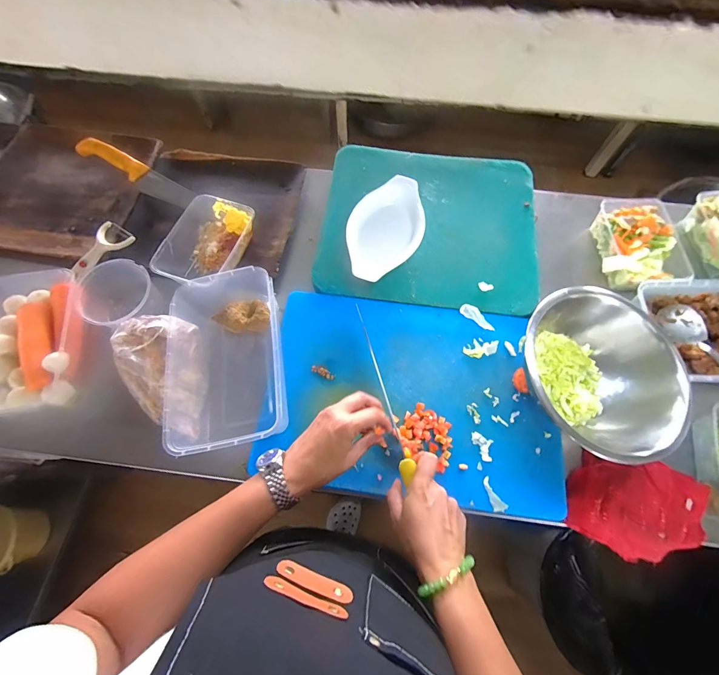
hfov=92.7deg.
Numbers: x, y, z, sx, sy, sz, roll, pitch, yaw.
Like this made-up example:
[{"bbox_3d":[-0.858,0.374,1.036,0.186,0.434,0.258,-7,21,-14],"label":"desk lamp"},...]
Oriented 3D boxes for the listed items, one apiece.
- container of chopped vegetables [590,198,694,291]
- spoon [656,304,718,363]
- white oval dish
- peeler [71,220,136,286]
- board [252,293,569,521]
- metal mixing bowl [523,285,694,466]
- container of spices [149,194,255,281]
[{"bbox_3d":[0.499,-0.167,0.617,0.129,0.059,0.179,7,70,3],"label":"container of chopped vegetables"},{"bbox_3d":[0.531,0.029,0.505,0.050,0.026,0.203,-14,51,-4],"label":"spoon"},{"bbox_3d":[0.046,-0.193,0.617,0.127,0.033,0.223,21,71,8],"label":"white oval dish"},{"bbox_3d":[-0.472,-0.151,0.616,0.051,0.027,0.123,31,72,11],"label":"peeler"},{"bbox_3d":[0.085,0.082,0.523,0.431,0.026,0.300,6,68,2],"label":"board"},{"bbox_3d":[0.326,0.054,0.482,0.191,0.110,0.233,-36,73,-11],"label":"metal mixing bowl"},{"bbox_3d":[-0.263,-0.163,0.599,0.116,0.047,0.173,18,71,7],"label":"container of spices"}]

